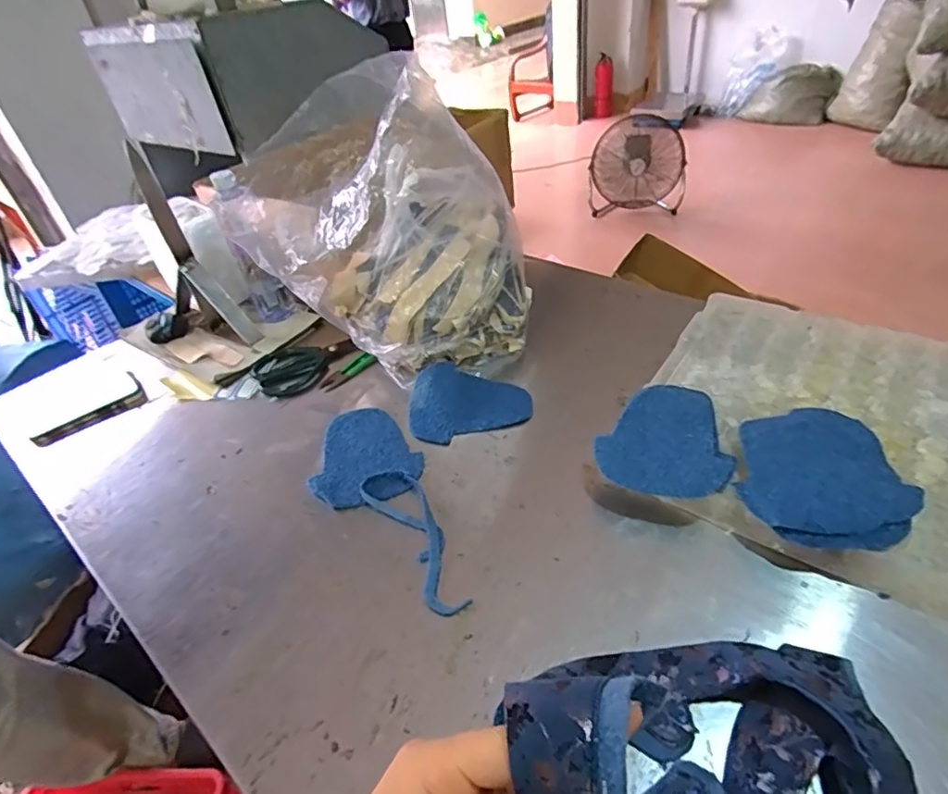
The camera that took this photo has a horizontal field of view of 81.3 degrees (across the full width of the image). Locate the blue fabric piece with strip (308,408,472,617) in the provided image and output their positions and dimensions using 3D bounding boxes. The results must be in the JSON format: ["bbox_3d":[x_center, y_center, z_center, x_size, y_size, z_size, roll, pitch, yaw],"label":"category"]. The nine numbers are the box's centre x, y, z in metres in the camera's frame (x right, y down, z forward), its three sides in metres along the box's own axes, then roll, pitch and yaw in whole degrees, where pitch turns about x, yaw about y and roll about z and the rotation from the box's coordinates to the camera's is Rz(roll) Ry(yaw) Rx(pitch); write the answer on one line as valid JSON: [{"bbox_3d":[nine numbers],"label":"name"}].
[{"bbox_3d":[-0.094,0.107,0.596,0.118,0.008,0.307,-25,42,-23],"label":"blue fabric piece with strip"}]

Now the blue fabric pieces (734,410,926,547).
[{"bbox_3d":[0.332,0.069,0.526,0.140,0.014,0.172,10,43,21],"label":"blue fabric pieces"}]

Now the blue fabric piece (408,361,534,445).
[{"bbox_3d":[-0.005,0.007,0.692,0.153,0.026,0.119,2,39,9],"label":"blue fabric piece"}]

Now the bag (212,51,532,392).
[{"bbox_3d":[-0.137,-0.216,0.737,0.408,0.335,0.207,2,39,8],"label":"bag"}]

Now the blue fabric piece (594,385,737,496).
[{"bbox_3d":[0.211,0.043,0.575,0.123,0.013,0.162,25,50,33],"label":"blue fabric piece"}]

